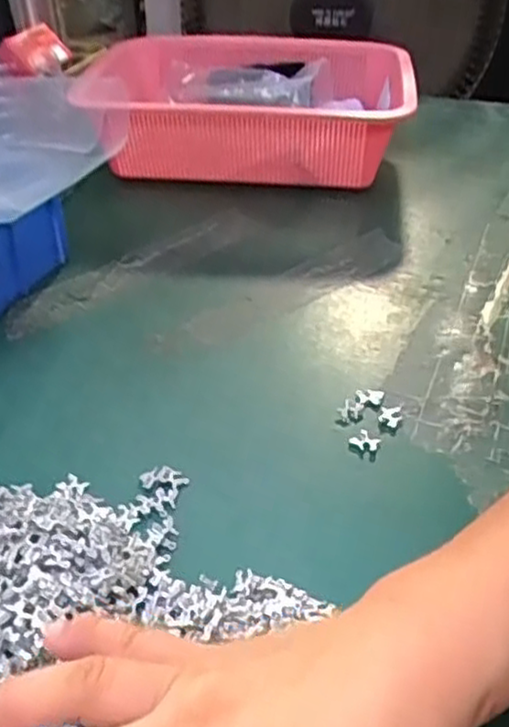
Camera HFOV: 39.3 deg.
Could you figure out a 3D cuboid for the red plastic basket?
[{"bbox_3d":[0.003,-0.237,0.676,0.269,0.100,0.205,5,38,7],"label":"red plastic basket"}]

